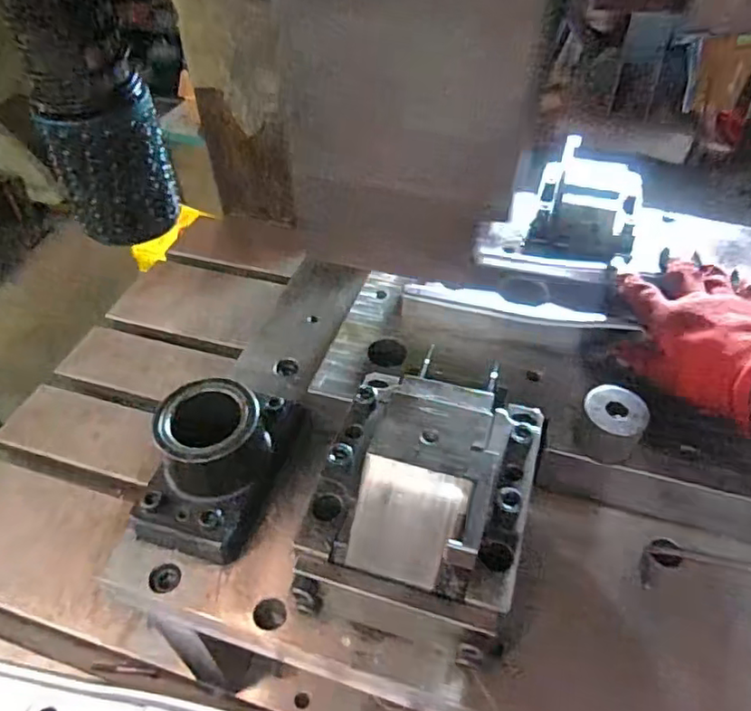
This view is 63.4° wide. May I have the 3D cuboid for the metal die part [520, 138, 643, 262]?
[{"bbox_3d":[0.208,-0.153,0.590,0.099,0.054,0.136,13,47,14],"label":"metal die part"}]

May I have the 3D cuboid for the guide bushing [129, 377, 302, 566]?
[{"bbox_3d":[-0.110,0.068,0.428,0.085,0.071,0.125,12,47,13],"label":"guide bushing"}]

